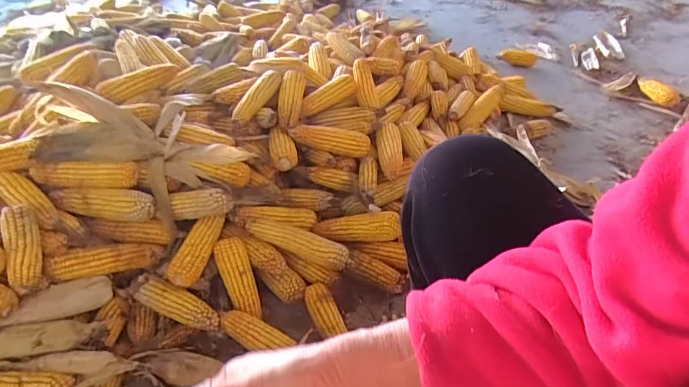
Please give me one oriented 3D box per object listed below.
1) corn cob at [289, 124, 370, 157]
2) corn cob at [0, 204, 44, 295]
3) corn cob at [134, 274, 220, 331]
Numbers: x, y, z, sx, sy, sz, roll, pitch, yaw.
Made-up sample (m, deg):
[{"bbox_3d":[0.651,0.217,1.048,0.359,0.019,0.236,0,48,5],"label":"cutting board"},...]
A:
[{"bbox_3d":[-0.030,-0.119,0.940,0.170,0.047,0.041,8,38,-18],"label":"corn cob"},{"bbox_3d":[-0.489,0.084,0.667,0.040,0.132,0.037,-7,1,-4],"label":"corn cob"},{"bbox_3d":[-0.287,0.189,0.754,0.166,0.040,0.048,15,44,21],"label":"corn cob"}]

